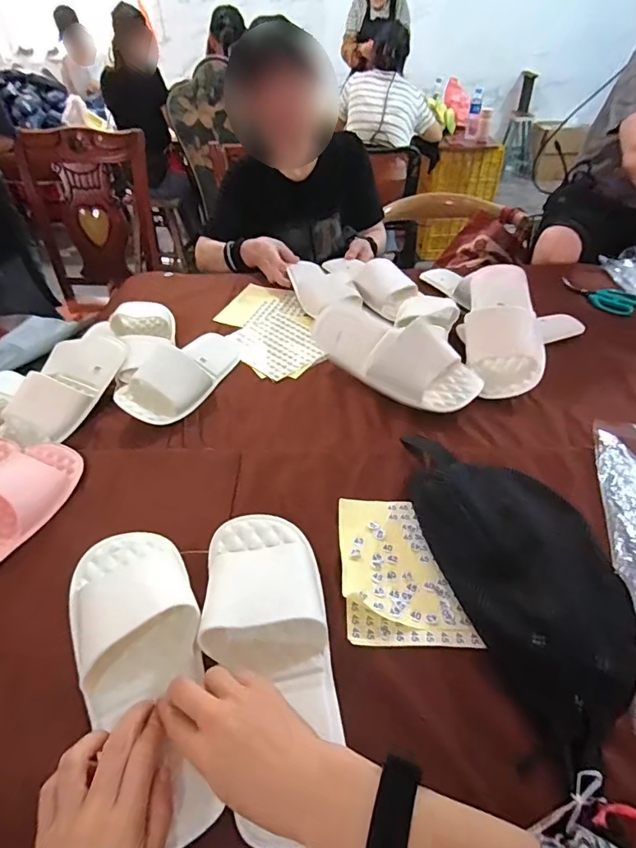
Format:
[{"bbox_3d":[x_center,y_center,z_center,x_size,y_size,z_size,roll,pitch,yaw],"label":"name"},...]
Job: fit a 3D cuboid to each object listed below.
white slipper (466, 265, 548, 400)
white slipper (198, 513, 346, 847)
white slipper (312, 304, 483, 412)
[{"bbox_3d":[0.305,-0.159,0.776,0.111,0.069,0.285,2,47,8],"label":"white slipper"},{"bbox_3d":[-0.045,0.197,0.420,0.107,0.047,0.273,-9,46,-2],"label":"white slipper"},{"bbox_3d":[0.115,-0.122,0.714,0.106,0.128,0.270,-31,50,-30],"label":"white slipper"}]

